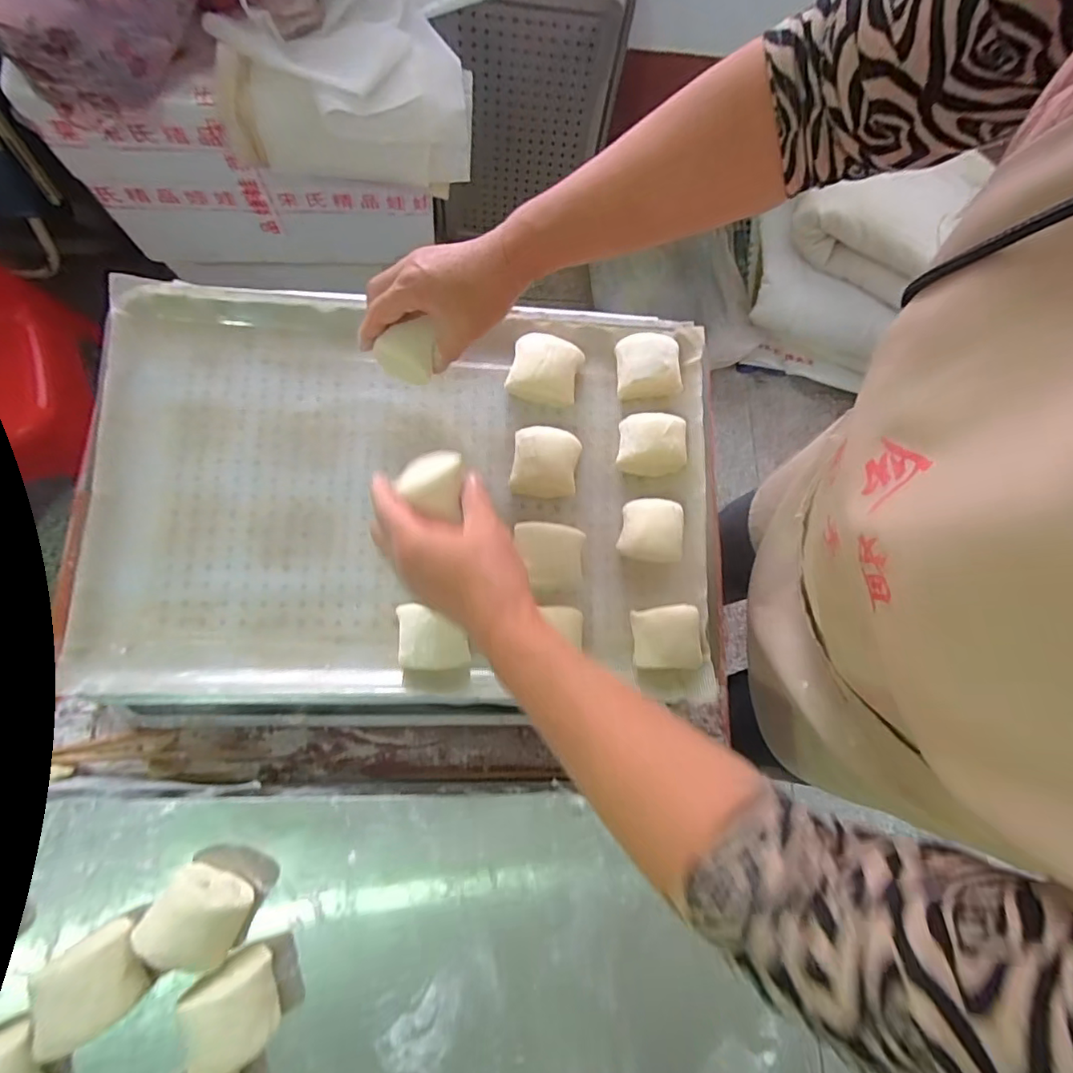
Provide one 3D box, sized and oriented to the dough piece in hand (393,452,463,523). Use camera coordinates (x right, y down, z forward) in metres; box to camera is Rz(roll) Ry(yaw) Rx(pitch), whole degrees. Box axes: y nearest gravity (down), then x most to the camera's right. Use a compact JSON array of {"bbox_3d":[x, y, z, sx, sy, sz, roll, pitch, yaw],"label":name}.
[{"bbox_3d":[-0.079,-0.038,0.390,0.049,0.025,0.052,3,75,-1],"label":"dough piece in hand"}]

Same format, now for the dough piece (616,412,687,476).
[{"bbox_3d":[0.119,-0.094,0.537,0.071,0.035,0.055,7,78,-5],"label":"dough piece"}]

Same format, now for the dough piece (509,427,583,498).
[{"bbox_3d":[0.008,-0.073,0.524,0.065,0.031,0.063,7,78,-5],"label":"dough piece"}]

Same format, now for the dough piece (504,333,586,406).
[{"bbox_3d":[0.009,-0.170,0.538,0.070,0.043,0.059,16,78,-2],"label":"dough piece"}]

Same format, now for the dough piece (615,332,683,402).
[{"bbox_3d":[0.115,-0.177,0.547,0.067,0.040,0.059,-6,80,-7],"label":"dough piece"}]

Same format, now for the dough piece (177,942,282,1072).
[{"bbox_3d":[-0.220,0.344,0.386,0.054,0.043,0.058,-30,83,-11],"label":"dough piece"}]

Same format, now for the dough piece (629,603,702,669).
[{"bbox_3d":[0.125,0.096,0.505,0.068,0.031,0.057,-4,79,-7],"label":"dough piece"}]

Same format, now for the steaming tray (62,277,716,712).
[{"bbox_3d":[-0.118,-0.037,0.518,0.584,0.073,0.397,1,79,-6],"label":"steaming tray"}]

